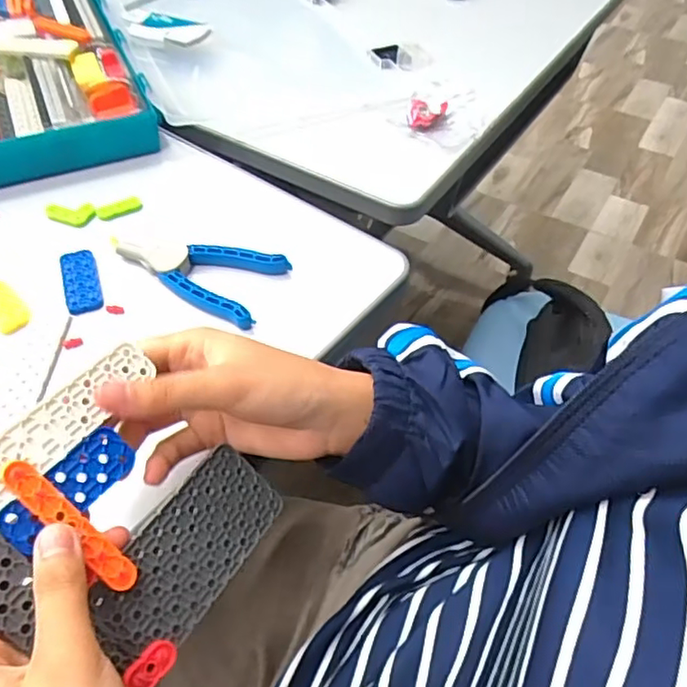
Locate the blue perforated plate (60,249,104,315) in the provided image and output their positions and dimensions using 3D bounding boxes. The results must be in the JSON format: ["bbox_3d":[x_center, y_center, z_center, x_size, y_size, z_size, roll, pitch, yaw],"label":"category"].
[{"bbox_3d":[-0.197,-0.048,0.459,0.025,0.004,0.068,-16,52,-14],"label":"blue perforated plate"}]

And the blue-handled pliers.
[{"bbox_3d":[-0.117,-0.057,0.459,0.136,0.016,0.066,17,51,13],"label":"blue-handled pliers"}]

